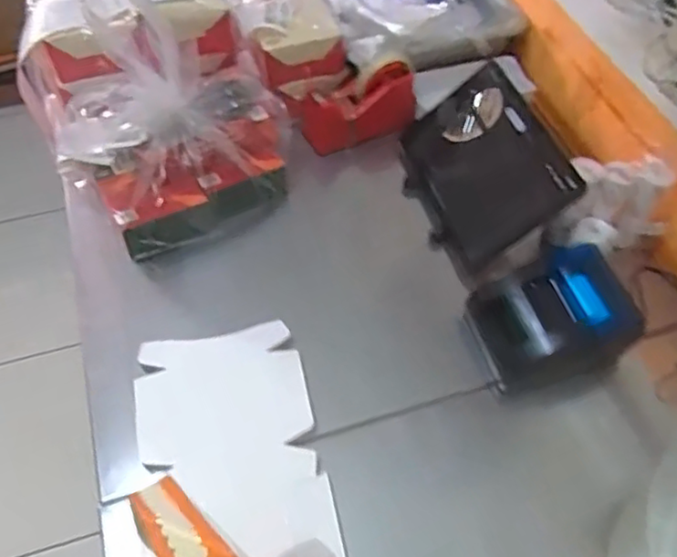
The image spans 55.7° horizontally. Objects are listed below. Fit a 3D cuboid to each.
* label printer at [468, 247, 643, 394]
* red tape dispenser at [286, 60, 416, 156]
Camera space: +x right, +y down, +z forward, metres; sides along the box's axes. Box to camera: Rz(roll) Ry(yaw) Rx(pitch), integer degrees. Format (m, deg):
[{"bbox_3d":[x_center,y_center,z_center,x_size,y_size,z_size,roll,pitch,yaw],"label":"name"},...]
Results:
[{"bbox_3d":[0.229,0.059,0.706,0.146,0.115,0.133,-12,55,-9],"label":"label printer"},{"bbox_3d":[0.024,-0.244,0.918,0.172,0.102,0.072,-10,55,-8],"label":"red tape dispenser"}]

